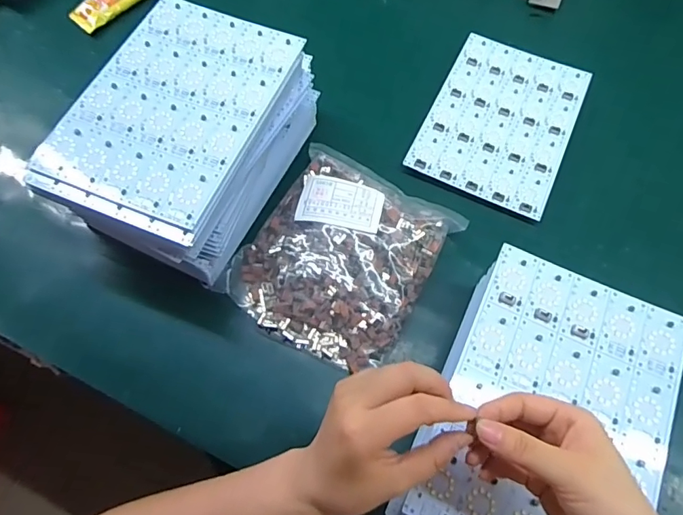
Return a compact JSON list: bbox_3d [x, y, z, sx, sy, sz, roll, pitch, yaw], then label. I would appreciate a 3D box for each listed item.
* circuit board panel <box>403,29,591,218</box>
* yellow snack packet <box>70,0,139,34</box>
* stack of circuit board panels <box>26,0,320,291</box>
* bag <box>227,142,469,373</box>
[{"bbox_3d":[0.199,-0.172,0.591,0.165,0.010,0.238,24,69,10],"label":"circuit board panel"},{"bbox_3d":[-0.313,-0.352,0.655,0.041,0.021,0.119,37,72,14],"label":"yellow snack packet"},{"bbox_3d":[-0.156,-0.124,0.500,0.166,0.111,0.251,23,69,10],"label":"stack of circuit board panels"},{"bbox_3d":[0.000,-0.006,0.495,0.180,0.044,0.207,30,70,12],"label":"bag"}]

